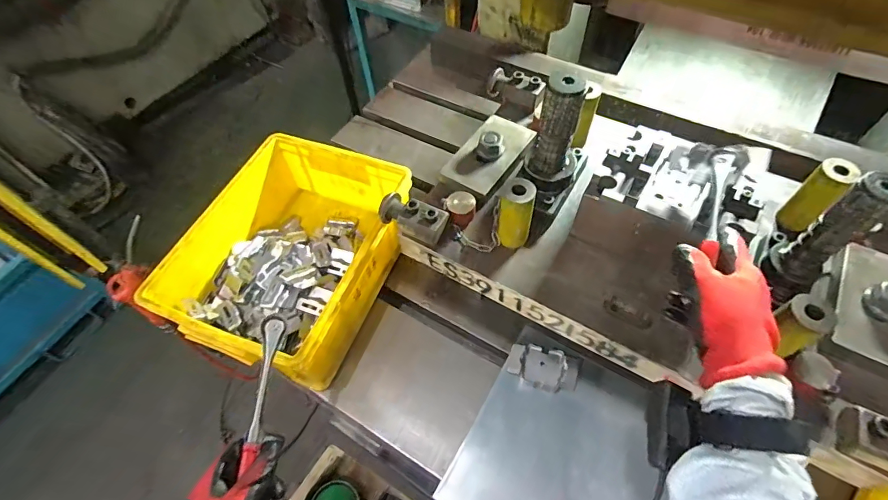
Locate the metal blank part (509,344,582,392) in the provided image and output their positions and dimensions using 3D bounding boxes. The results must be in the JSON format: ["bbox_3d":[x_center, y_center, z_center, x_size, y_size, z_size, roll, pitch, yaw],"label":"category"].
[{"bbox_3d":[0.137,0.162,0.602,0.095,0.019,0.053,10,58,10],"label":"metal blank part"}]

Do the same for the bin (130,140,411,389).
[{"bbox_3d":[-0.223,0.008,0.670,0.262,0.129,0.344,19,60,15],"label":"bin"}]

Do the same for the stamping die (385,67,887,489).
[{"bbox_3d":[0.264,-0.052,0.526,0.601,0.200,0.336,28,62,20],"label":"stamping die"}]

